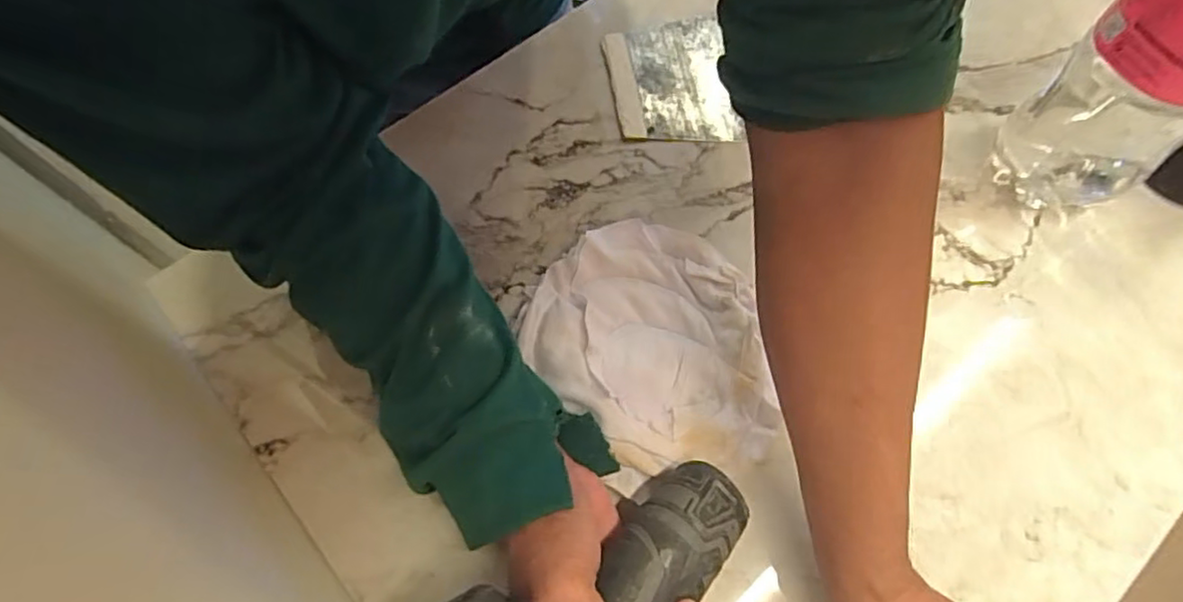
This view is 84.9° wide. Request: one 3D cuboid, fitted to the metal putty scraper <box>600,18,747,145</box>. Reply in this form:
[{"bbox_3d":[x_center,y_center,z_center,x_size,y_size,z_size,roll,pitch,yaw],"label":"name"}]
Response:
[{"bbox_3d":[0.063,-0.181,0.530,0.095,0.005,0.121,-7,67,-4],"label":"metal putty scraper"}]

